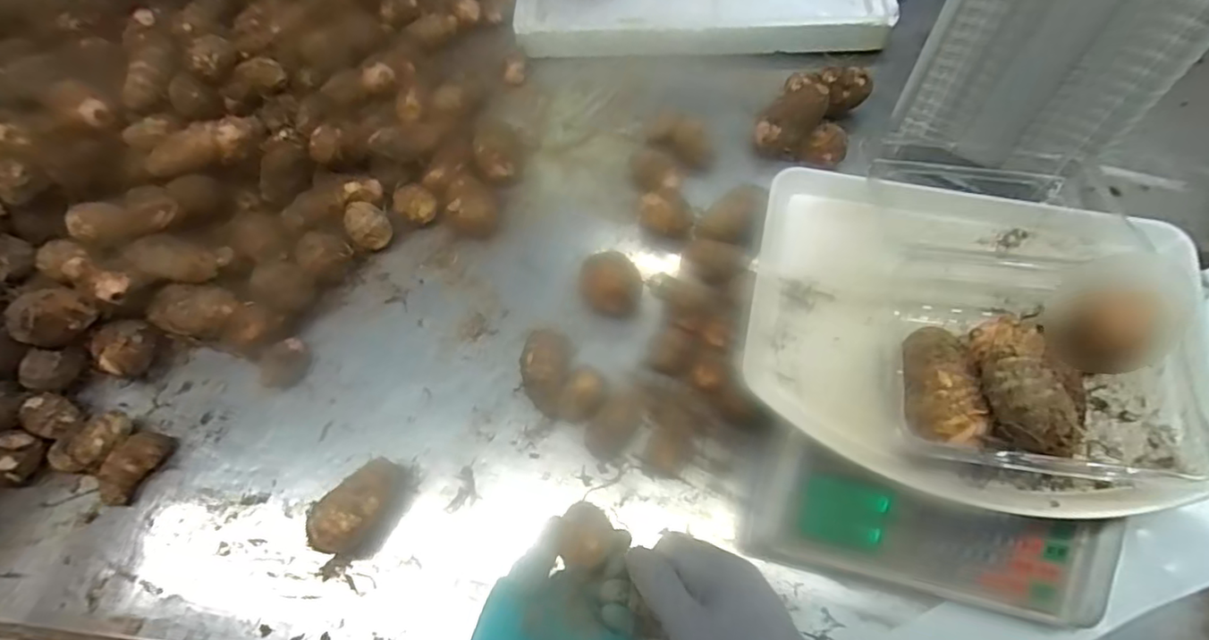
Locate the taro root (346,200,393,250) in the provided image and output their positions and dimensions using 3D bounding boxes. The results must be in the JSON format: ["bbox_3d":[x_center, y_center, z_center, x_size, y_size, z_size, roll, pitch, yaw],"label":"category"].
[{"bbox_3d":[-0.242,-0.095,0.602,0.039,0.044,0.039,-1,65,3],"label":"taro root"}]

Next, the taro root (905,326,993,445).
[{"bbox_3d":[0.208,0.044,0.370,0.036,0.045,0.073,-4,65,2],"label":"taro root"}]

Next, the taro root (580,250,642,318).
[{"bbox_3d":[0.006,-0.030,0.547,0.053,0.051,0.050,-1,65,3],"label":"taro root"}]

